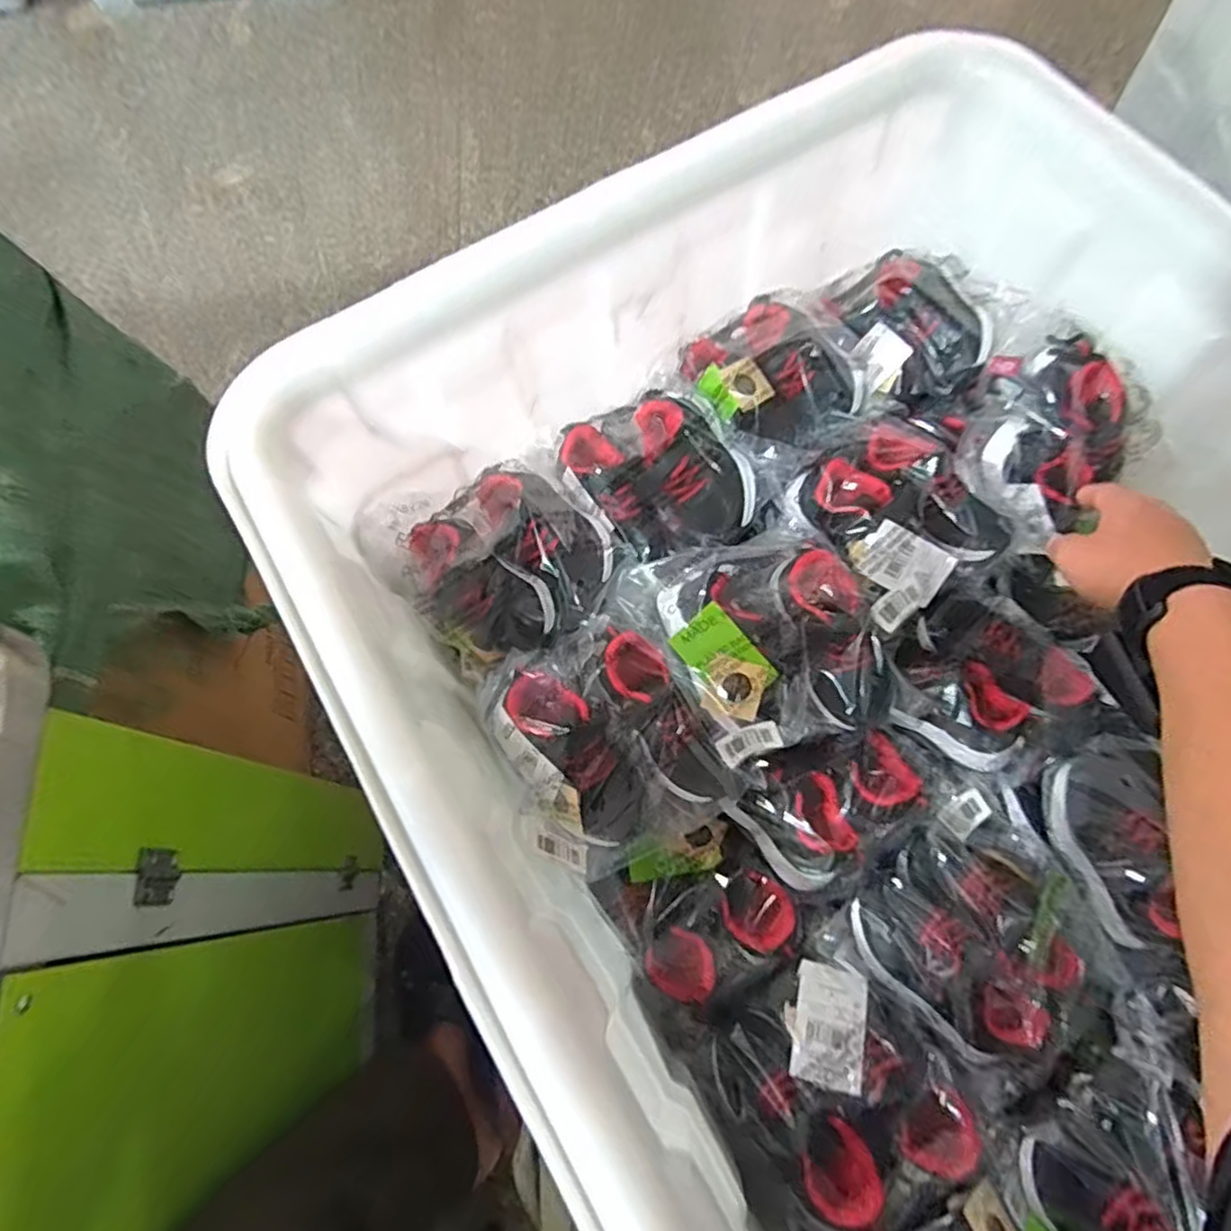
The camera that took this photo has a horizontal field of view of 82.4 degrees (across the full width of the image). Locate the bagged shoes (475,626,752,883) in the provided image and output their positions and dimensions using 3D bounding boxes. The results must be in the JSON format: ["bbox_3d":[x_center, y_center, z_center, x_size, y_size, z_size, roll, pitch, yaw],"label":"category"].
[{"bbox_3d":[-0.006,0.098,0.556,0.164,0.073,0.178,-26,74,-8],"label":"bagged shoes"}]

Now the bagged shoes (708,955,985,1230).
[{"bbox_3d":[0.165,0.353,0.517,0.151,0.076,0.161,-36,75,-11],"label":"bagged shoes"}]

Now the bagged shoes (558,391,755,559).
[{"bbox_3d":[0.039,-0.127,0.661,0.132,0.070,0.168,-34,75,-10],"label":"bagged shoes"}]

